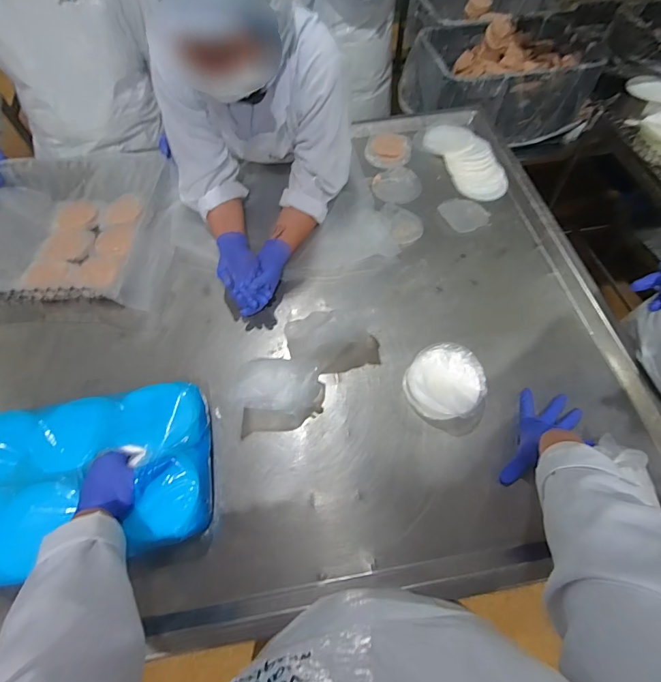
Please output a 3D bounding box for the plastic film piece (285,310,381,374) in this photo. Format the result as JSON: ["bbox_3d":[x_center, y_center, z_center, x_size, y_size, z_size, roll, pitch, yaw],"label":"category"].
[{"bbox_3d":[0.006,-0.003,0.729,0.173,0.092,0.097,-8,61,-2],"label":"plastic film piece"}]

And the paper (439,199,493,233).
[{"bbox_3d":[0.325,-0.307,0.947,0.102,0.004,0.125,-15,53,-9],"label":"paper"}]

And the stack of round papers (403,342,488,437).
[{"bbox_3d":[0.212,0.078,0.702,0.148,0.046,0.148,27,65,16],"label":"stack of round papers"}]

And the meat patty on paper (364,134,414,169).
[{"bbox_3d":[0.159,-0.526,1.074,0.120,0.005,0.159,11,62,8],"label":"meat patty on paper"}]

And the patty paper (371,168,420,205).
[{"bbox_3d":[0.170,-0.398,0.997,0.120,0.009,0.135,-7,61,-1],"label":"patty paper"}]

